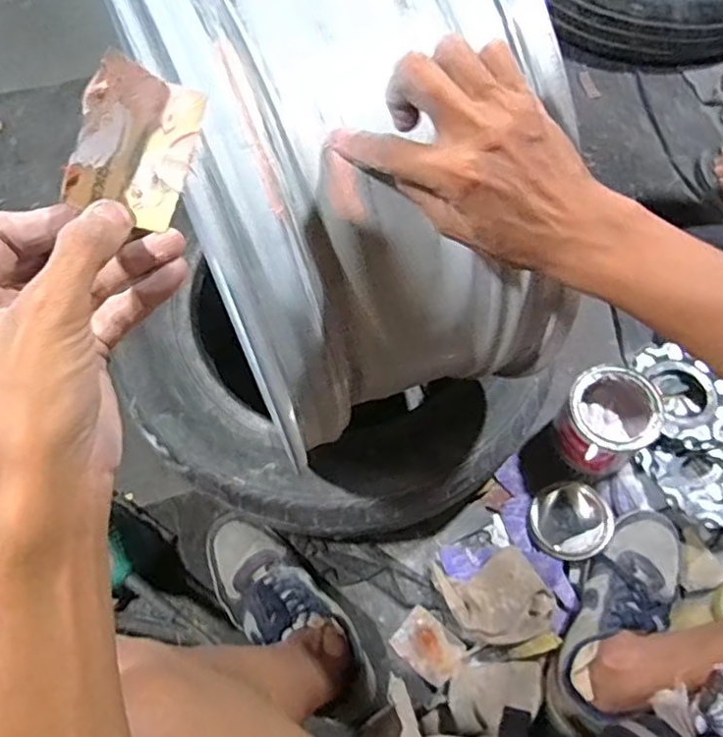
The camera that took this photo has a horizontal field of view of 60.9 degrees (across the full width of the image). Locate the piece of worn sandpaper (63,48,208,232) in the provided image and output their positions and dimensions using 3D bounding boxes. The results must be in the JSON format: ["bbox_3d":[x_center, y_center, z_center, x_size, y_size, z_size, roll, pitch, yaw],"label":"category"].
[{"bbox_3d":[-0.097,-0.098,0.269,0.024,0.043,0.065,19,90,36],"label":"piece of worn sandpaper"}]

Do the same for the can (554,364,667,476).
[{"bbox_3d":[0.302,0.066,0.772,0.098,0.123,0.105,0,69,0],"label":"can"}]

